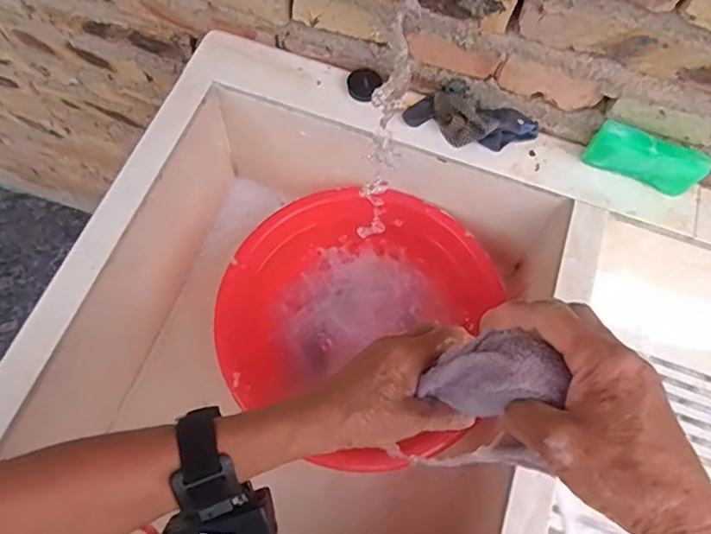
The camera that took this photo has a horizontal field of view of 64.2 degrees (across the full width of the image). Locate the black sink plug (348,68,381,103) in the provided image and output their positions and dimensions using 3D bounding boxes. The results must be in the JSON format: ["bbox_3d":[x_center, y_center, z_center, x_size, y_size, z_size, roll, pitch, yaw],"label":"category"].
[{"bbox_3d":[0.007,-0.198,0.621,0.035,0.012,0.035,1,84,-5],"label":"black sink plug"}]

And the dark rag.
[{"bbox_3d":[0.122,-0.152,0.596,0.135,0.035,0.052,18,67,6],"label":"dark rag"}]

